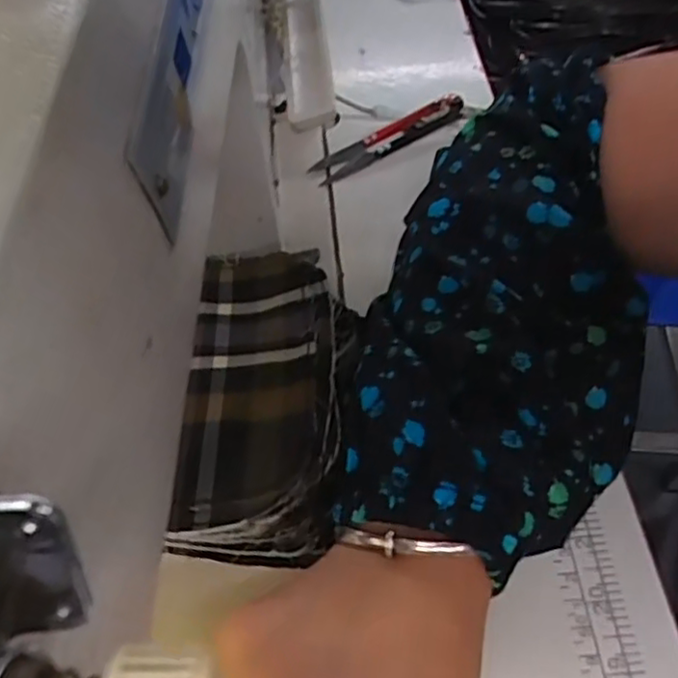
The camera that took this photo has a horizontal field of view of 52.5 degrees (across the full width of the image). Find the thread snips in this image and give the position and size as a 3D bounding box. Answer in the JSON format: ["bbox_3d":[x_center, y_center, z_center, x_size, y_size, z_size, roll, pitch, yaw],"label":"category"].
[{"bbox_3d":[0.031,-0.131,0.438,0.110,0.008,0.025,-32,60,-19],"label":"thread snips"}]

